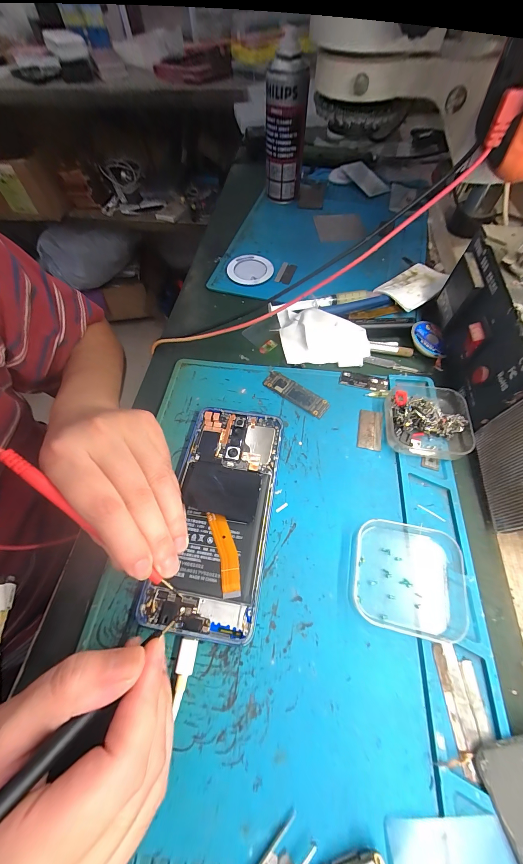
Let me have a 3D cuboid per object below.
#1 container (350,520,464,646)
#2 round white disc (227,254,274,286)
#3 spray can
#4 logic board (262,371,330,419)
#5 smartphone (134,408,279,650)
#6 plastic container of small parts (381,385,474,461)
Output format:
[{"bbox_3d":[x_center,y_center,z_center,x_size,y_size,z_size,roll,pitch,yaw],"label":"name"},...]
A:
[{"bbox_3d":[0.096,0.095,0.188,0.070,0.011,0.064,10,62,6],"label":"container"},{"bbox_3d":[-0.014,-0.203,0.355,0.056,0.007,0.050,3,62,2],"label":"round white disc"},{"bbox_3d":[0.031,-0.408,0.386,0.051,0.156,0.064,1,62,2],"label":"spray can"},{"bbox_3d":[0.031,-0.036,0.263,0.064,0.005,0.019,35,68,18],"label":"logic board"},{"bbox_3d":[-0.029,0.054,0.211,0.074,0.006,0.160,5,61,4],"label":"smartphone"},{"bbox_3d":[0.139,-0.009,0.235,0.065,0.024,0.062,11,62,7],"label":"plastic container of small parts"}]

